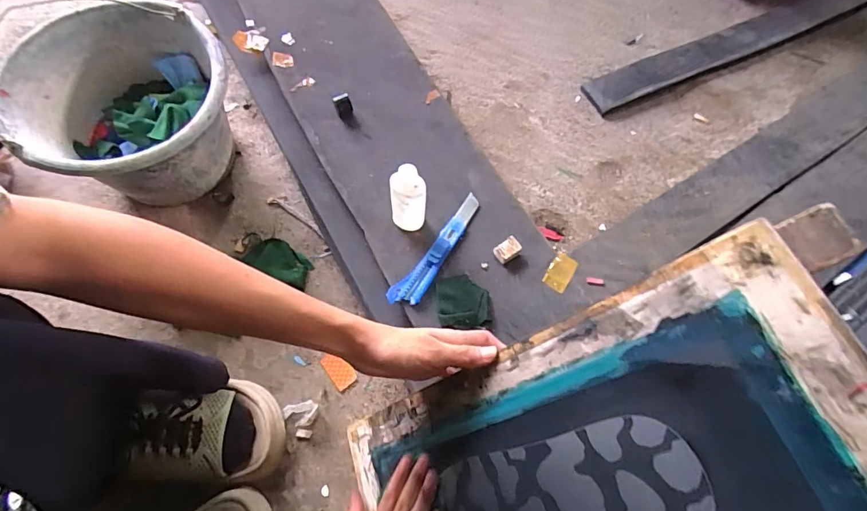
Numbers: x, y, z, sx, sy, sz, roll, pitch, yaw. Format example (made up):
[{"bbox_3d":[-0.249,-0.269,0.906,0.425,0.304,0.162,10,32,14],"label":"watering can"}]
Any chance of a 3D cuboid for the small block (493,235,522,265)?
[{"bbox_3d":[0.087,-0.006,0.512,0.031,0.014,0.021,-34,70,-15],"label":"small block"}]

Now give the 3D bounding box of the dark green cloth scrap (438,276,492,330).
[{"bbox_3d":[0.033,0.050,0.488,0.057,0.010,0.061,-2,65,-2],"label":"dark green cloth scrap"}]

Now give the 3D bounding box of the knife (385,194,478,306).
[{"bbox_3d":[0.007,-0.008,0.512,0.031,0.013,0.169,32,69,13],"label":"knife"}]

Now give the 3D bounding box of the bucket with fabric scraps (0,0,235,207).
[{"bbox_3d":[-0.365,-0.171,0.558,0.231,0.157,0.249,0,65,-1],"label":"bucket with fabric scraps"}]

